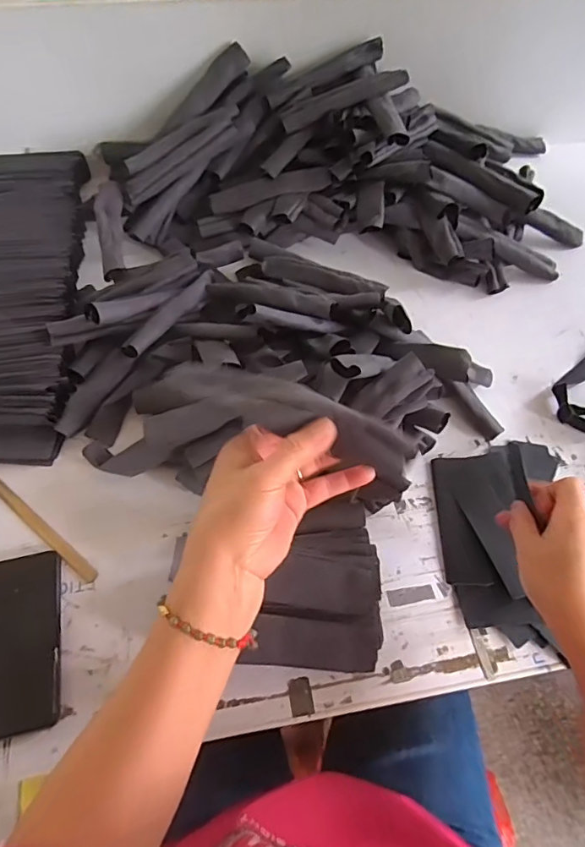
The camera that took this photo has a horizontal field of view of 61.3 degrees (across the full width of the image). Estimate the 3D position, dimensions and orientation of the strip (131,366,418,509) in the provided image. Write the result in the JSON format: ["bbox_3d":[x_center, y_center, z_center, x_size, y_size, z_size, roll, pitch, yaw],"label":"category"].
[{"bbox_3d":[-0.011,-0.002,0.343,0.192,0.040,0.049,20,63,7],"label":"strip"}]

